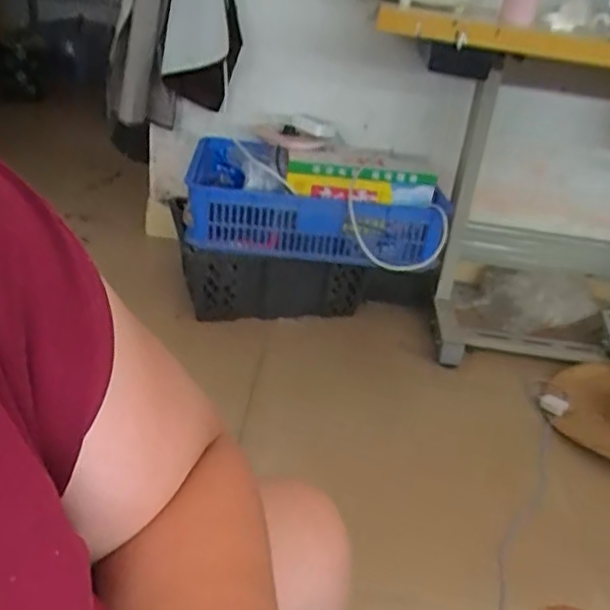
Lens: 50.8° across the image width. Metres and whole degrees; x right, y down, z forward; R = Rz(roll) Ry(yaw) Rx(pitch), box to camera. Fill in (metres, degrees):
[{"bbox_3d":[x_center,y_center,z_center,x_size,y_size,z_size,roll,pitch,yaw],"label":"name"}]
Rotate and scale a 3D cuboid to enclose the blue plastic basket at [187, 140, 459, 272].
[{"bbox_3d":[0.020,-0.241,1.513,0.571,0.175,0.362,5,29,-5],"label":"blue plastic basket"}]

